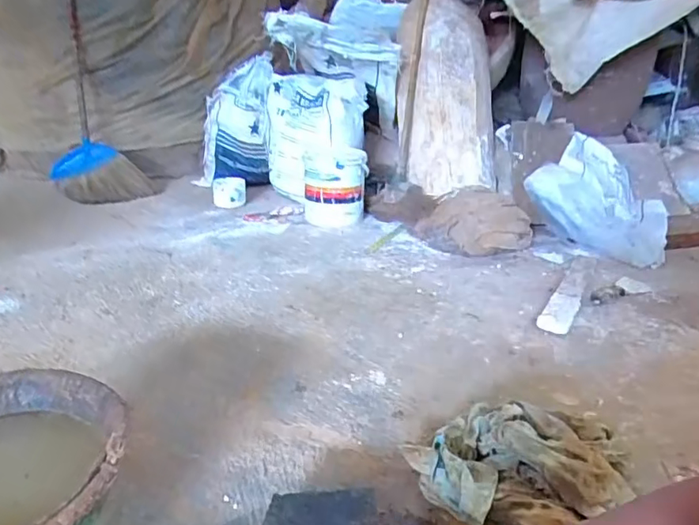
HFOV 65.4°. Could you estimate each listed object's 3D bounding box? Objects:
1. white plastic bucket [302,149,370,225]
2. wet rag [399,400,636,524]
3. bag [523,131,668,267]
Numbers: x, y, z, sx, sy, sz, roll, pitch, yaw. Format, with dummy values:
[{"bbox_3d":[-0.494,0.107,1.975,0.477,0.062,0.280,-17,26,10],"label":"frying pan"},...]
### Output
[{"bbox_3d":[-0.040,-0.212,1.555,0.173,0.195,0.160,1,24,-3],"label":"white plastic bucket"},{"bbox_3d":[0.212,0.238,0.654,0.254,0.102,0.181,-8,26,-22],"label":"wet rag"},{"bbox_3d":[0.702,-0.185,1.481,0.343,0.219,0.337,18,29,32],"label":"bag"}]

